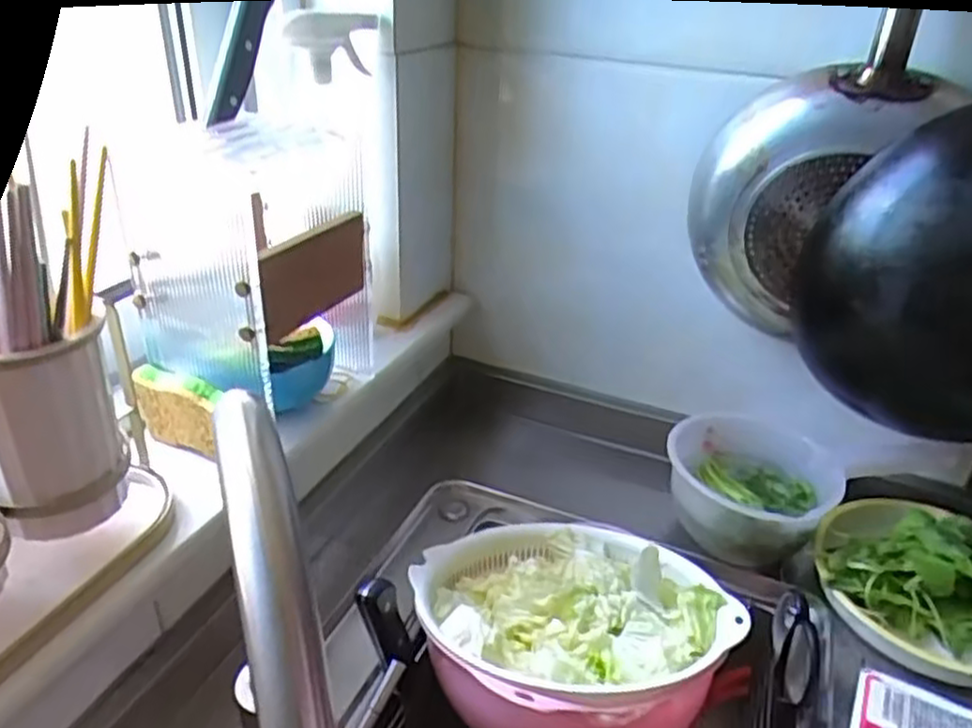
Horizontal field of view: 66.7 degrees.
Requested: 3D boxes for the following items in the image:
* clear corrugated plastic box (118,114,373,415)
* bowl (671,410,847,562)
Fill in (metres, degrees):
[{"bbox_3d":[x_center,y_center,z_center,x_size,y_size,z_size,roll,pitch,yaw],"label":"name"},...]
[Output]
[{"bbox_3d":[-0.177,-0.083,0.589,0.117,0.199,0.157,16,32,21],"label":"clear corrugated plastic box"},{"bbox_3d":[0.248,0.119,0.710,0.146,0.085,0.155,3,30,-2],"label":"bowl"}]

